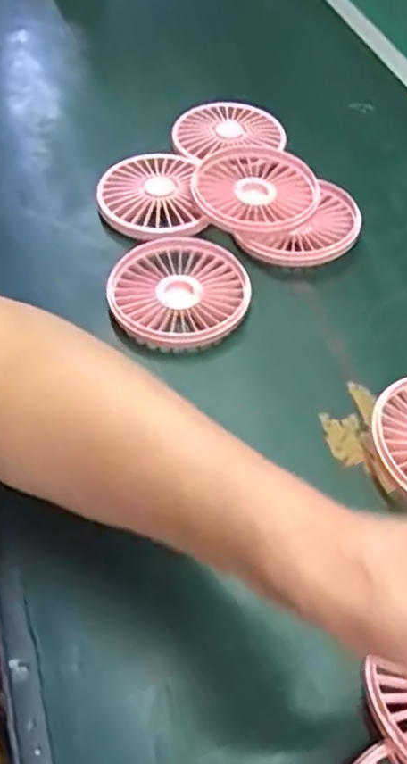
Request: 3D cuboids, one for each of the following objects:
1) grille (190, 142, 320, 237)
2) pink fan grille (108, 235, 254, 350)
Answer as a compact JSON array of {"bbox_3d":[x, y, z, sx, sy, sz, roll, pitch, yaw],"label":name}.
[{"bbox_3d":[0.036,-0.140,0.488,0.083,0.016,0.097,-15,54,-14],"label":"grille"},{"bbox_3d":[-0.015,-0.059,0.434,0.085,0.012,0.092,-1,52,-4],"label":"pink fan grille"}]

